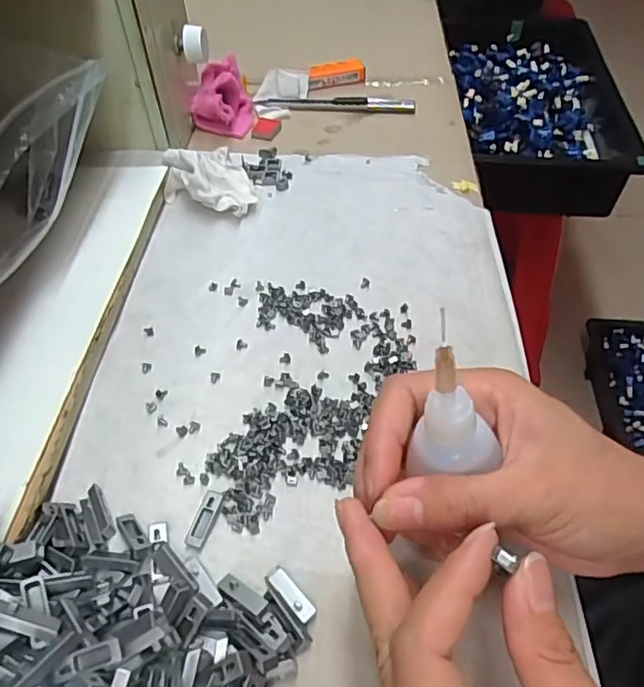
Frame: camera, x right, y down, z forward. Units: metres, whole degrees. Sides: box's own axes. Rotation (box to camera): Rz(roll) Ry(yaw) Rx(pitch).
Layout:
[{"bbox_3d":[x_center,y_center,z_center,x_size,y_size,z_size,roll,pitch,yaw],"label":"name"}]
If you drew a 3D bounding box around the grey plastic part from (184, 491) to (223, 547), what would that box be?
[{"bbox_3d":[-0.051,0.076,0.255,0.009,0.006,0.024,13,50,13],"label":"grey plastic part"}]

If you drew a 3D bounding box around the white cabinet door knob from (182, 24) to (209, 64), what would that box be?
[{"bbox_3d":[-0.092,-0.219,0.429,0.018,0.022,0.018,-9,49,-7],"label":"white cabinet door knob"}]

